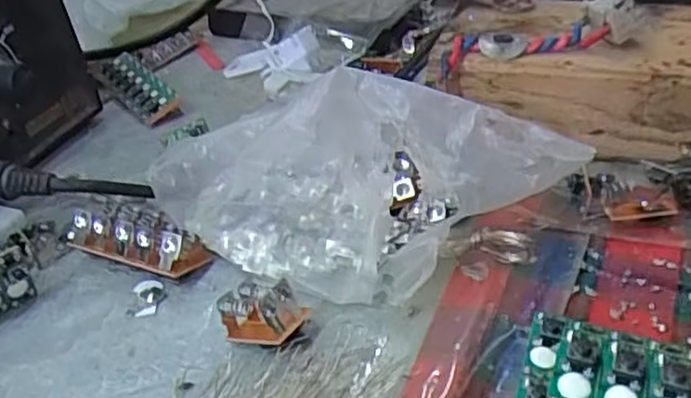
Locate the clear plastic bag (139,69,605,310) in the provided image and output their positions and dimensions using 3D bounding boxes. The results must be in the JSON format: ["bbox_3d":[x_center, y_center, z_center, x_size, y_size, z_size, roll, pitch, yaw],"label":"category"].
[{"bbox_3d":[-0.004,-0.009,0.240,0.153,0.053,0.062,10,37,19],"label":"clear plastic bag"}]

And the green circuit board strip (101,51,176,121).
[{"bbox_3d":[-0.105,-0.057,0.356,0.019,0.006,0.062,-41,48,-10],"label":"green circuit board strip"}]

